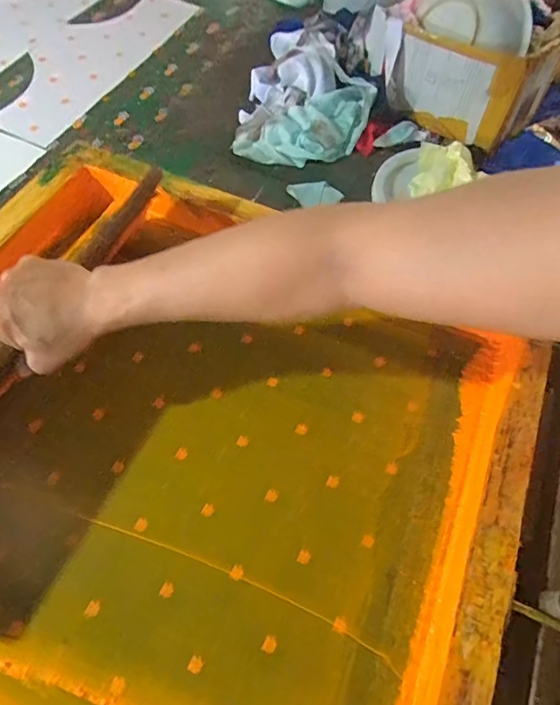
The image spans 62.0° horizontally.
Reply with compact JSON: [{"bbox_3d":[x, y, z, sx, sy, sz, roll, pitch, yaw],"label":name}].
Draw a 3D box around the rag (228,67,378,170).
[{"bbox_3d":[0.049,-0.336,0.699,0.211,0.031,0.109,-40,88,-4],"label":"rag"}]

